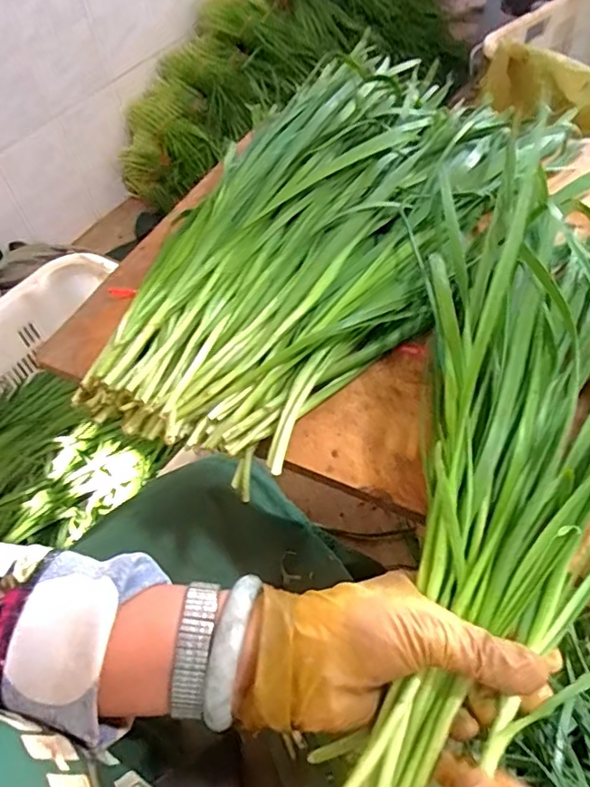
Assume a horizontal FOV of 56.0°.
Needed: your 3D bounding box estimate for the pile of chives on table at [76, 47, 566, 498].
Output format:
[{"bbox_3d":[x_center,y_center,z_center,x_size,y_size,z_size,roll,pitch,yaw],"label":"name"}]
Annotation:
[{"bbox_3d":[0.044,-0.148,0.471,0.228,0.069,0.487,25,59,21],"label":"pile of chives on table"}]

